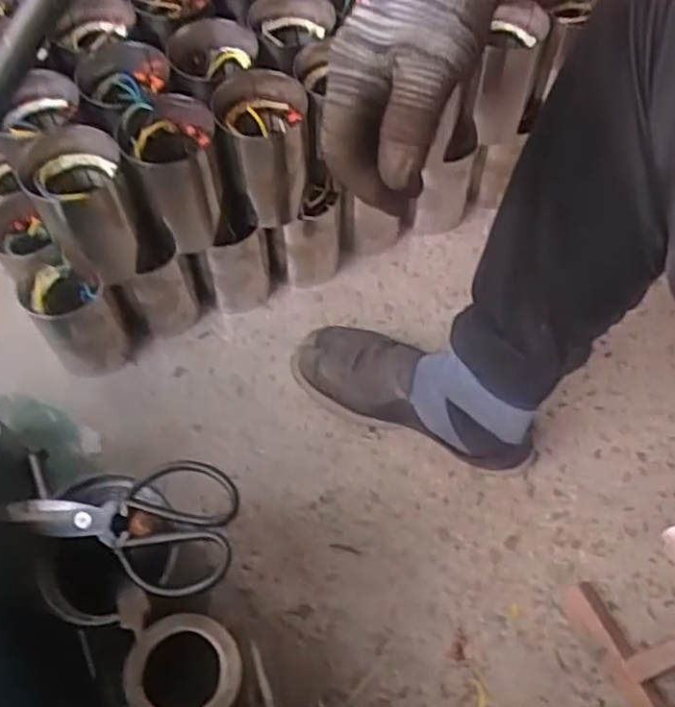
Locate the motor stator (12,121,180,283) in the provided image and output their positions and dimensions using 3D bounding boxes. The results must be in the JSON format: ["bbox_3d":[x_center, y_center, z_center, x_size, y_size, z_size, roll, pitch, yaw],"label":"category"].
[{"bbox_3d":[-0.244,-0.148,0.735,0.105,0.145,0.094,-28,64,-13],"label":"motor stator"}]

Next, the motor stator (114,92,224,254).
[{"bbox_3d":[-0.165,-0.186,0.742,0.091,0.138,0.090,-1,61,1],"label":"motor stator"}]

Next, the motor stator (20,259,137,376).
[{"bbox_3d":[-0.293,-0.041,0.815,0.083,0.125,0.088,0,60,1],"label":"motor stator"}]

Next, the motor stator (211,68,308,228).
[{"bbox_3d":[-0.075,-0.217,0.766,0.088,0.120,0.100,-10,62,-4],"label":"motor stator"}]

